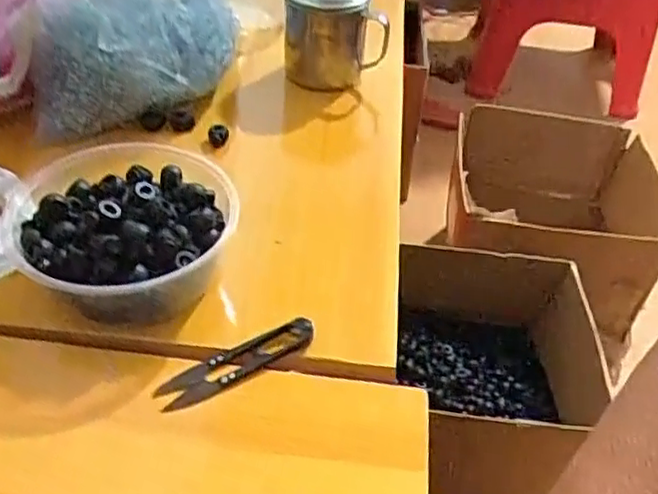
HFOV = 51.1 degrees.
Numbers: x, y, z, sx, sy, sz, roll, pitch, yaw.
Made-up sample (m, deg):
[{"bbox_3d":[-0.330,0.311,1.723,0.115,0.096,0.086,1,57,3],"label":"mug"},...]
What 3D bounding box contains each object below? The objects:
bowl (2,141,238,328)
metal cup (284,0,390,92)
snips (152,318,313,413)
[{"bbox_3d":[-0.137,-0.006,0.449,0.142,0.060,0.137,3,42,-3],"label":"bowl"},{"bbox_3d":[0.007,-0.208,0.652,0.094,0.099,0.094,3,42,-3],"label":"metal cup"},{"bbox_3d":[-0.055,0.068,0.415,0.100,0.008,0.024,-25,50,-29],"label":"snips"}]

